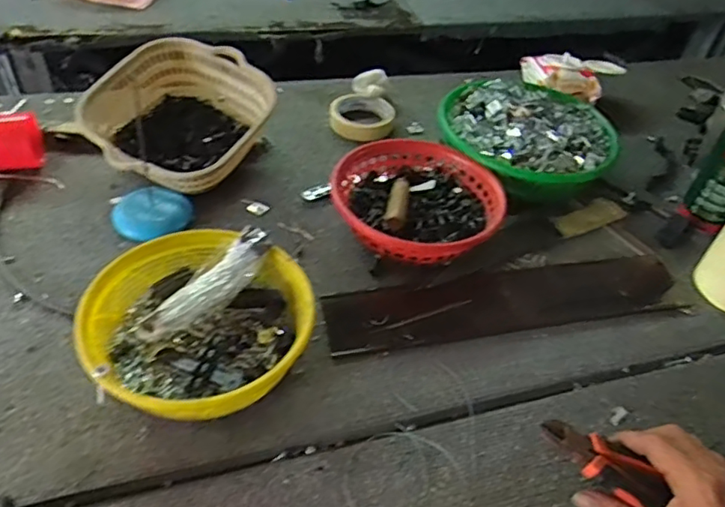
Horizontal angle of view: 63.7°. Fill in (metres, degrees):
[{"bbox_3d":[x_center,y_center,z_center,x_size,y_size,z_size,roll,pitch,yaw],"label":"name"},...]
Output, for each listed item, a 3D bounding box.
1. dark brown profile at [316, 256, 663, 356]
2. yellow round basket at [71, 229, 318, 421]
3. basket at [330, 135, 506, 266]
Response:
[{"bbox_3d":[0.156,0.048,0.613,0.389,0.014,0.078,-6,46,-14],"label":"dark brown profile"},{"bbox_3d":[-0.146,0.065,0.519,0.186,0.069,0.187,4,44,-4],"label":"yellow round basket"},{"bbox_3d":[0.062,-0.053,0.665,0.185,0.073,0.188,21,46,13],"label":"basket"}]

